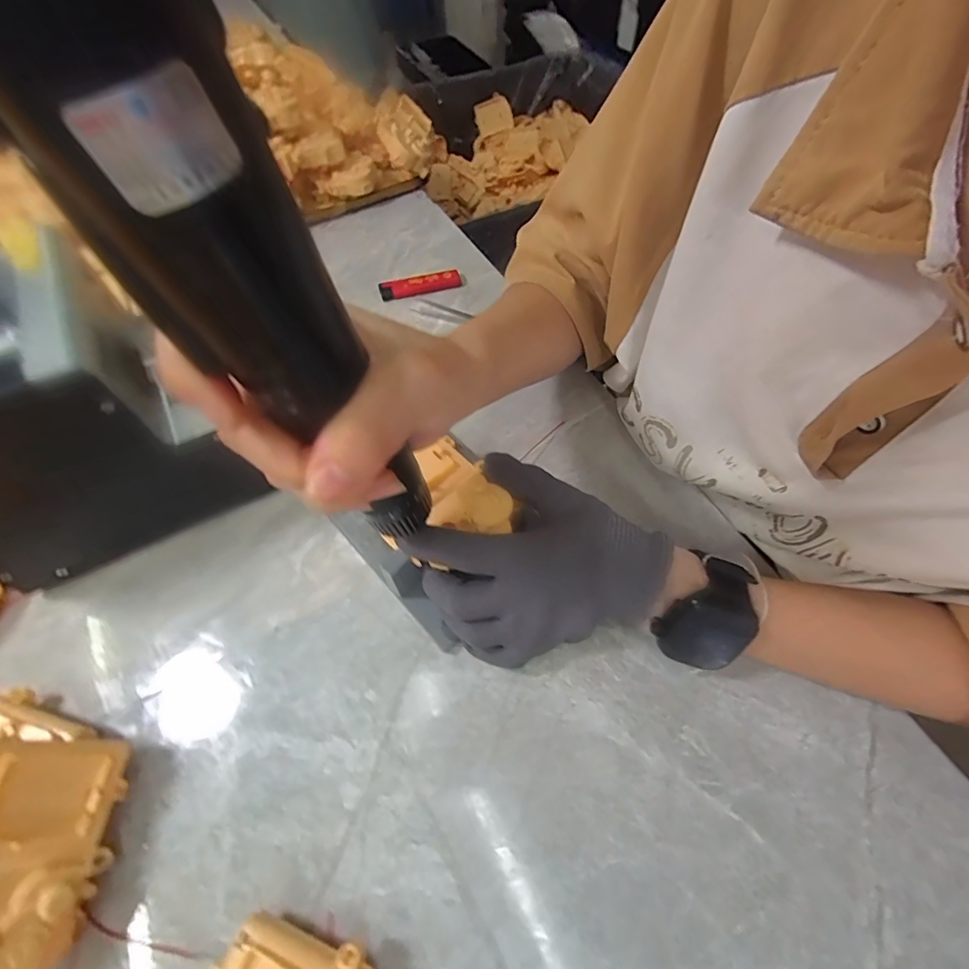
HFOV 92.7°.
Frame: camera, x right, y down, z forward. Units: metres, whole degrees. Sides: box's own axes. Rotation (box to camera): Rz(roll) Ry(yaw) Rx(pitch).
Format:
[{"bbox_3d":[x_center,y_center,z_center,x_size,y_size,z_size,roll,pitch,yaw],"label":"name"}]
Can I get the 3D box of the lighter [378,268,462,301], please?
[{"bbox_3d":[-0.062,-0.196,0.453,0.079,0.012,0.017,-14,61,-9],"label":"lighter"}]

